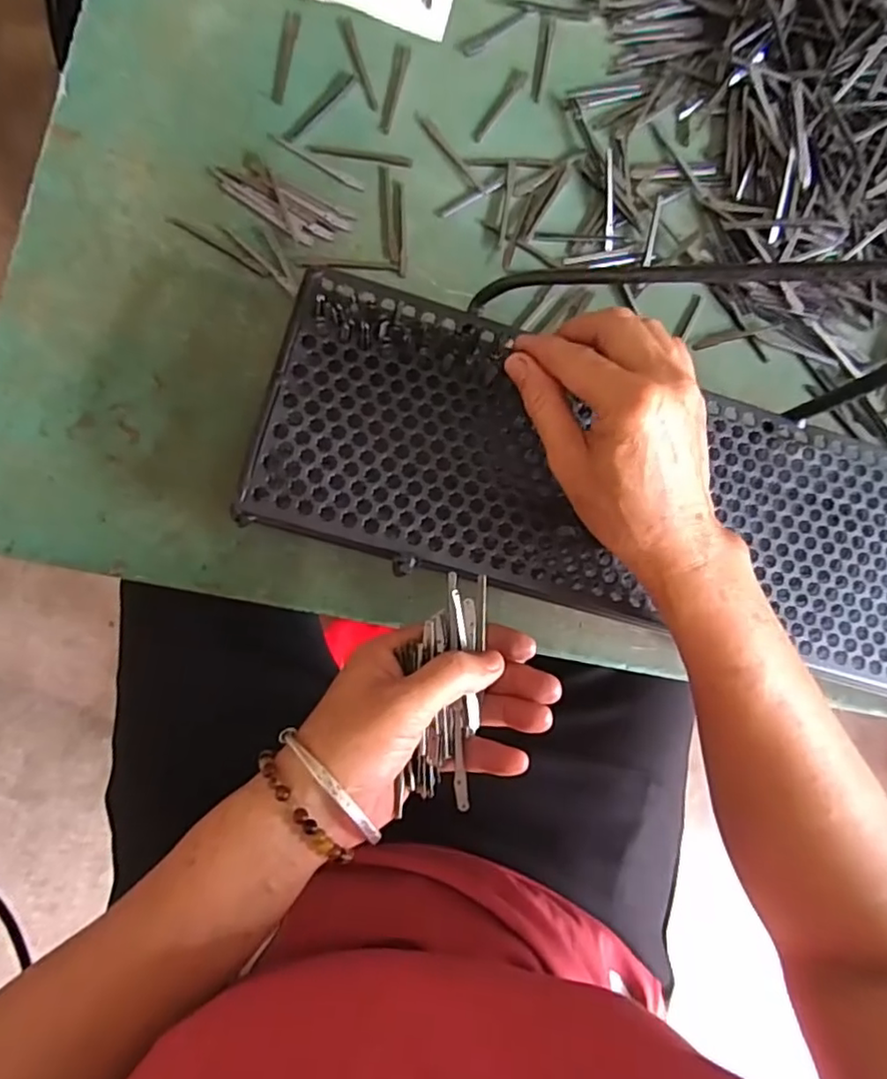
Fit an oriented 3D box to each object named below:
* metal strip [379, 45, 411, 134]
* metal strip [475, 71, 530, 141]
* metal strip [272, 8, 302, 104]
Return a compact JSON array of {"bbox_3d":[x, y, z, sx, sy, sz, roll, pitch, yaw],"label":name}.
[{"bbox_3d":[-0.033,-0.311,0.424,0.011,0.004,0.066,11,84,-7],"label":"metal strip"},{"bbox_3d":[0.041,-0.308,0.434,0.012,0.004,0.068,31,83,-5],"label":"metal strip"},{"bbox_3d":[-0.107,-0.329,0.421,0.010,0.004,0.070,8,84,-7],"label":"metal strip"}]

